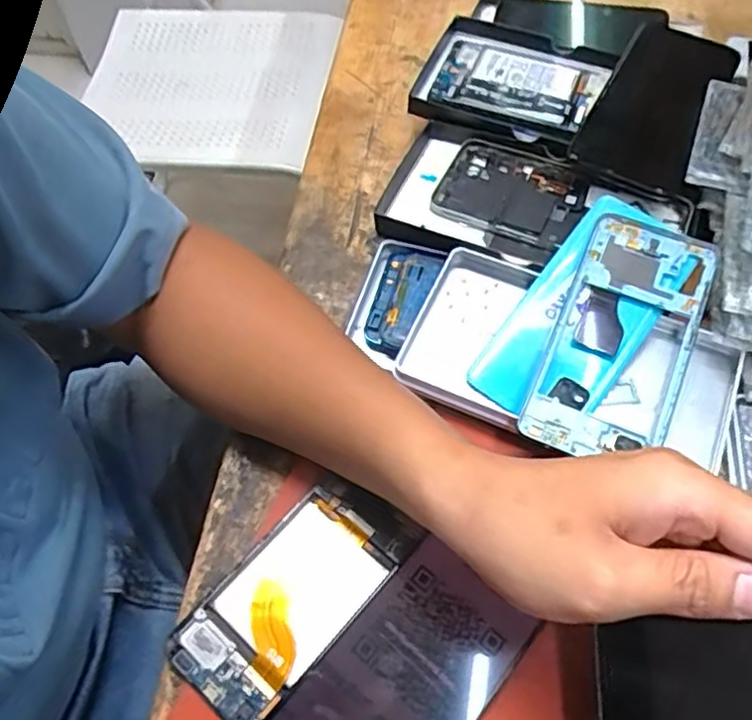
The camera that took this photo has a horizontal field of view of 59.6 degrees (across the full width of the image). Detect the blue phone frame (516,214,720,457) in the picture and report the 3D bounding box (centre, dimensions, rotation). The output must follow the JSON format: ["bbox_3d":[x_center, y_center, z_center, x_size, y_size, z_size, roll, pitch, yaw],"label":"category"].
[{"bbox_3d":[0.140,-0.012,0.373,0.074,0.010,0.156,22,70,14],"label":"blue phone frame"}]

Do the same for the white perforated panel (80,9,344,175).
[{"bbox_3d":[-0.250,-0.423,0.995,0.348,0.026,0.309,7,67,5],"label":"white perforated panel"}]

